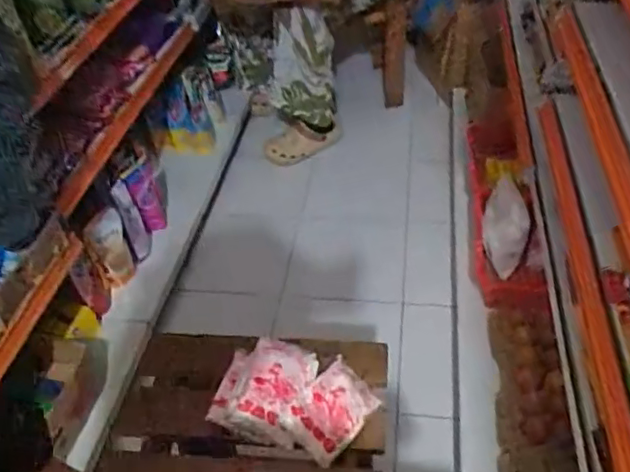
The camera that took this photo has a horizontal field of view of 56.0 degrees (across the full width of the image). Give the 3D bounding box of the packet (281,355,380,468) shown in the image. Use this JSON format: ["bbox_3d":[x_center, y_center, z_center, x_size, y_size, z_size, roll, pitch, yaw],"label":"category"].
[{"bbox_3d":[0.022,0.224,0.761,0.081,0.033,0.121,40,56,16],"label":"packet"}]

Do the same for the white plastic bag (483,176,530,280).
[{"bbox_3d":[0.435,-0.018,1.352,0.089,0.221,0.055,2,2,8],"label":"white plastic bag"}]

